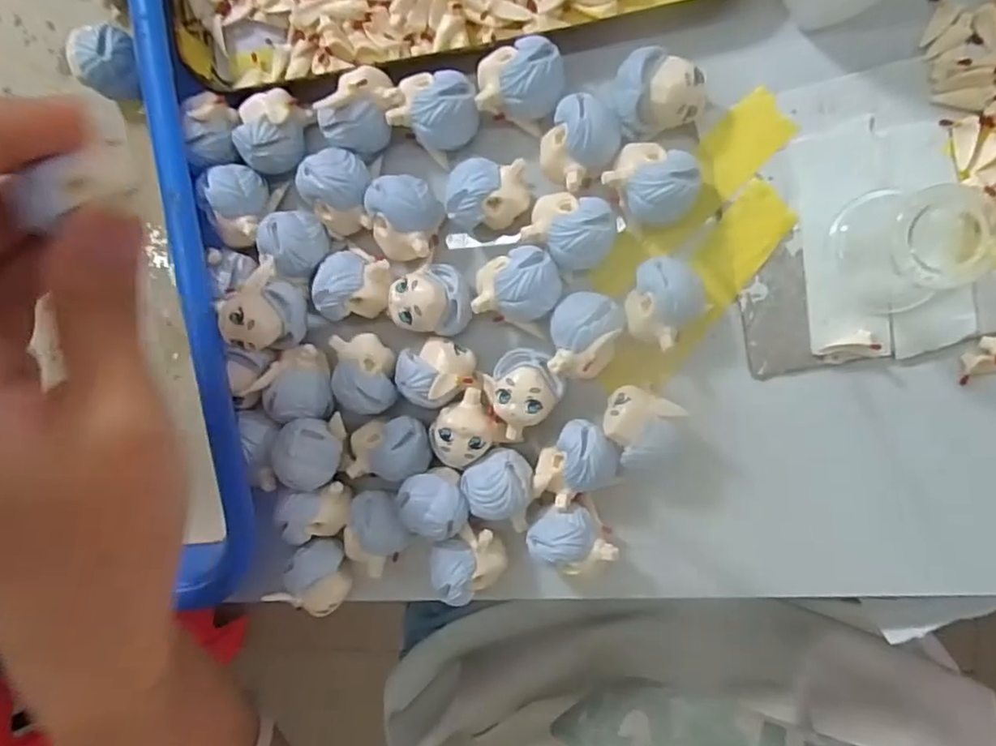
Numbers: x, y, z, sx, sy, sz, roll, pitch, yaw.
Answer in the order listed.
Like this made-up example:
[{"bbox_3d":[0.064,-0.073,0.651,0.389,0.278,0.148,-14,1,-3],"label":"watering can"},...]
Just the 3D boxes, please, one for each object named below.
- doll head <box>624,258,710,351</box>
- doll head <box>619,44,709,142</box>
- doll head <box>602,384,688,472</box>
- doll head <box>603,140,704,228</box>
[{"bbox_3d":[0.054,-0.023,0.201,0.023,0.020,0.028,18,96,7],"label":"doll head"},{"bbox_3d":[0.051,-0.086,0.196,0.027,0.018,0.022,13,96,7],"label":"doll head"},{"bbox_3d":[0.046,0.018,0.207,0.023,0.022,0.024,1,94,8],"label":"doll head"},{"bbox_3d":[0.049,-0.059,0.198,0.027,0.019,0.022,34,98,5],"label":"doll head"}]

